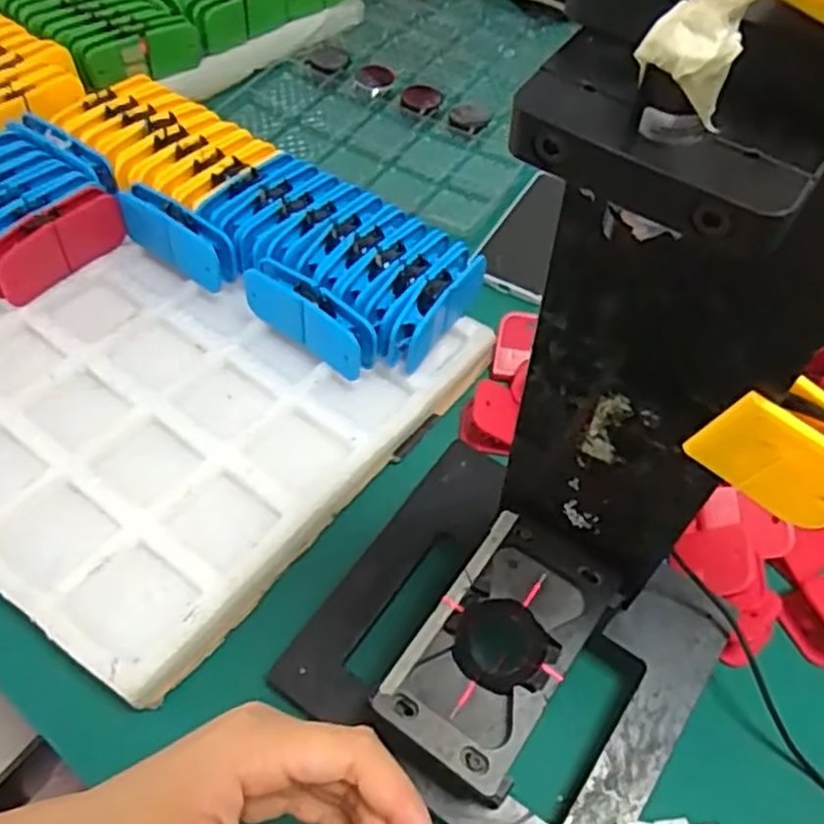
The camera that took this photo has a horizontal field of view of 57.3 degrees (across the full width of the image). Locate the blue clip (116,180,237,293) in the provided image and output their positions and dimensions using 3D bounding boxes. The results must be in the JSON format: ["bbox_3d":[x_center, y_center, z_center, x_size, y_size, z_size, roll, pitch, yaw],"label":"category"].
[{"bbox_3d":[-0.182,-0.135,0.591,0.097,0.058,0.023,27,55,17],"label":"blue clip"}]

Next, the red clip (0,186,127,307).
[{"bbox_3d":[-0.268,-0.122,0.571,0.017,0.059,0.108,32,56,20],"label":"red clip"}]

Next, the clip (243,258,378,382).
[{"bbox_3d":[-0.073,-0.067,0.548,0.105,0.051,0.028,33,57,21],"label":"clip"}]

